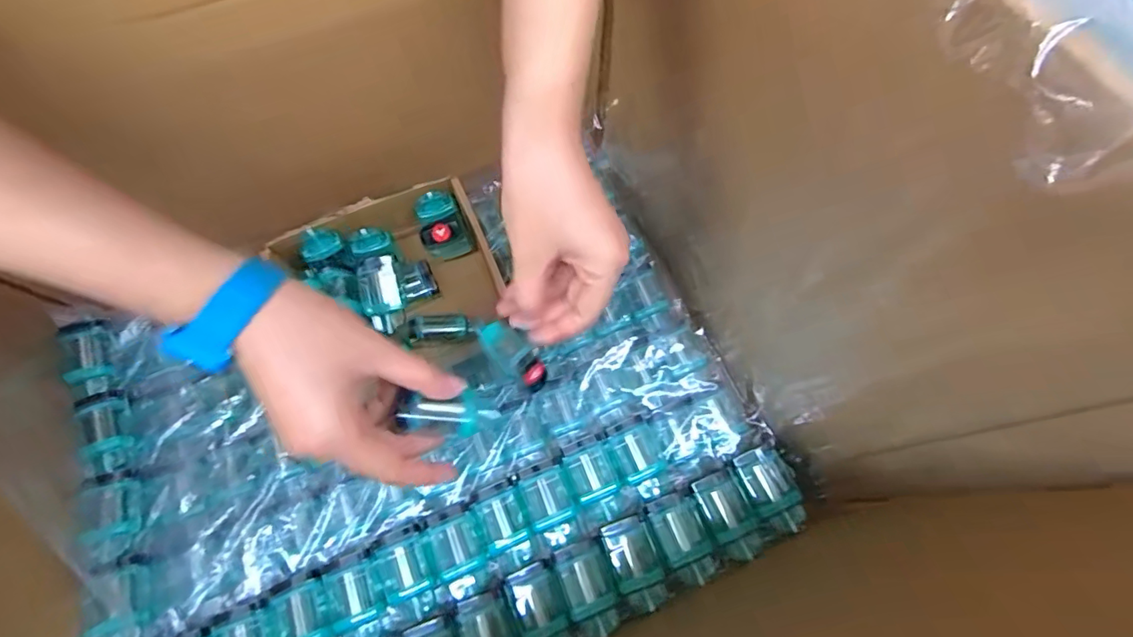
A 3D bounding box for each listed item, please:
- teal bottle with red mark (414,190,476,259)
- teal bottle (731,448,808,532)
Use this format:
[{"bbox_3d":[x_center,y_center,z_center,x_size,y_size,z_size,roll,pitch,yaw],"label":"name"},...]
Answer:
[{"bbox_3d":[-0.101,-0.073,0.423,0.037,0.042,0.052,-18,71,-6],"label":"teal bottle with red mark"},{"bbox_3d":[0.146,0.125,0.368,0.035,0.032,0.057,-17,71,-6],"label":"teal bottle"}]

